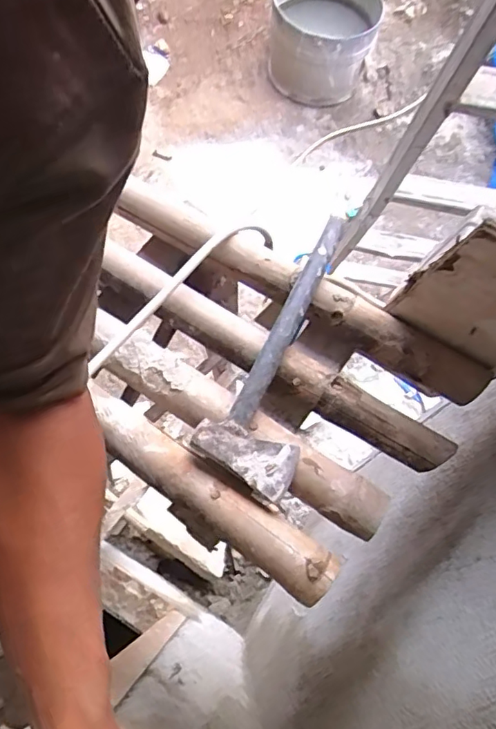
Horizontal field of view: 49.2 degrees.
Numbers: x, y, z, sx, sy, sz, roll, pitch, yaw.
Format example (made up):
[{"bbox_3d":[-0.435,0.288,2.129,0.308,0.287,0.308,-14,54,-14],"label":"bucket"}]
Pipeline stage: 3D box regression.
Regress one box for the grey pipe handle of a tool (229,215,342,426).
[{"bbox_3d":[0.043,-0.049,0.529,0.022,0.028,0.241,25,71,7],"label":"grey pipe handle of a tool"}]

